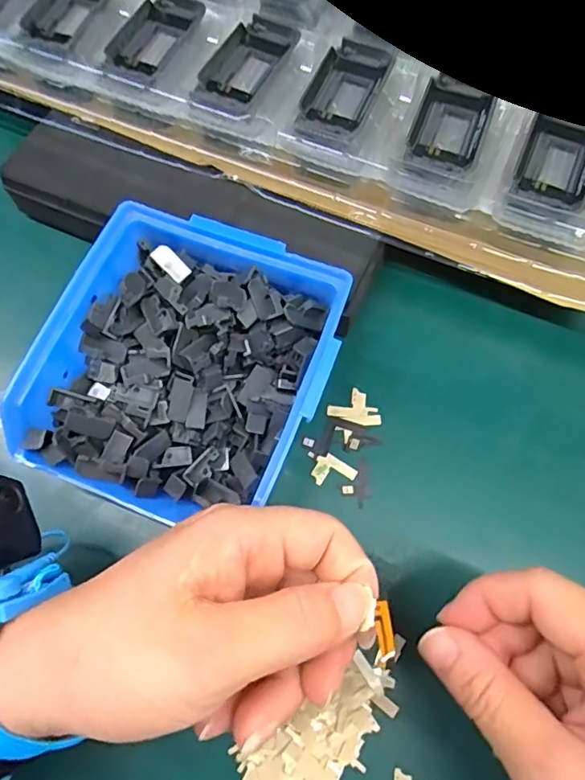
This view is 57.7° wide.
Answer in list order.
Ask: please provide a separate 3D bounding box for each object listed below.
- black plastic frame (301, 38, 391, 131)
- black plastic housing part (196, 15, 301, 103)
[{"bbox_3d":[0.032,-0.173,0.296,0.035,0.005,0.069,21,70,8],"label":"black plastic frame"},{"bbox_3d":[-0.025,-0.193,0.308,0.035,0.007,0.066,27,71,10],"label":"black plastic housing part"}]

